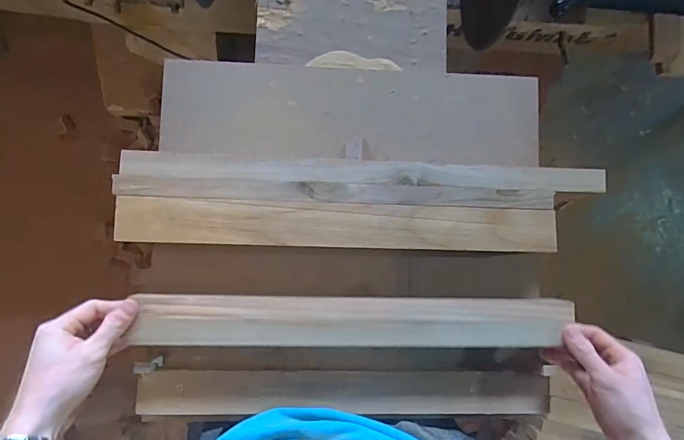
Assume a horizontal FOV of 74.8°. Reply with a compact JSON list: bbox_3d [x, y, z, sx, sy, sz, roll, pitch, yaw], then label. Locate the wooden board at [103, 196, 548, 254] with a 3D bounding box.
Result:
[{"bbox_3d":[0.003,0.006,0.475,0.463,0.015,0.046,2,85,-6],"label":"wooden board"}]

